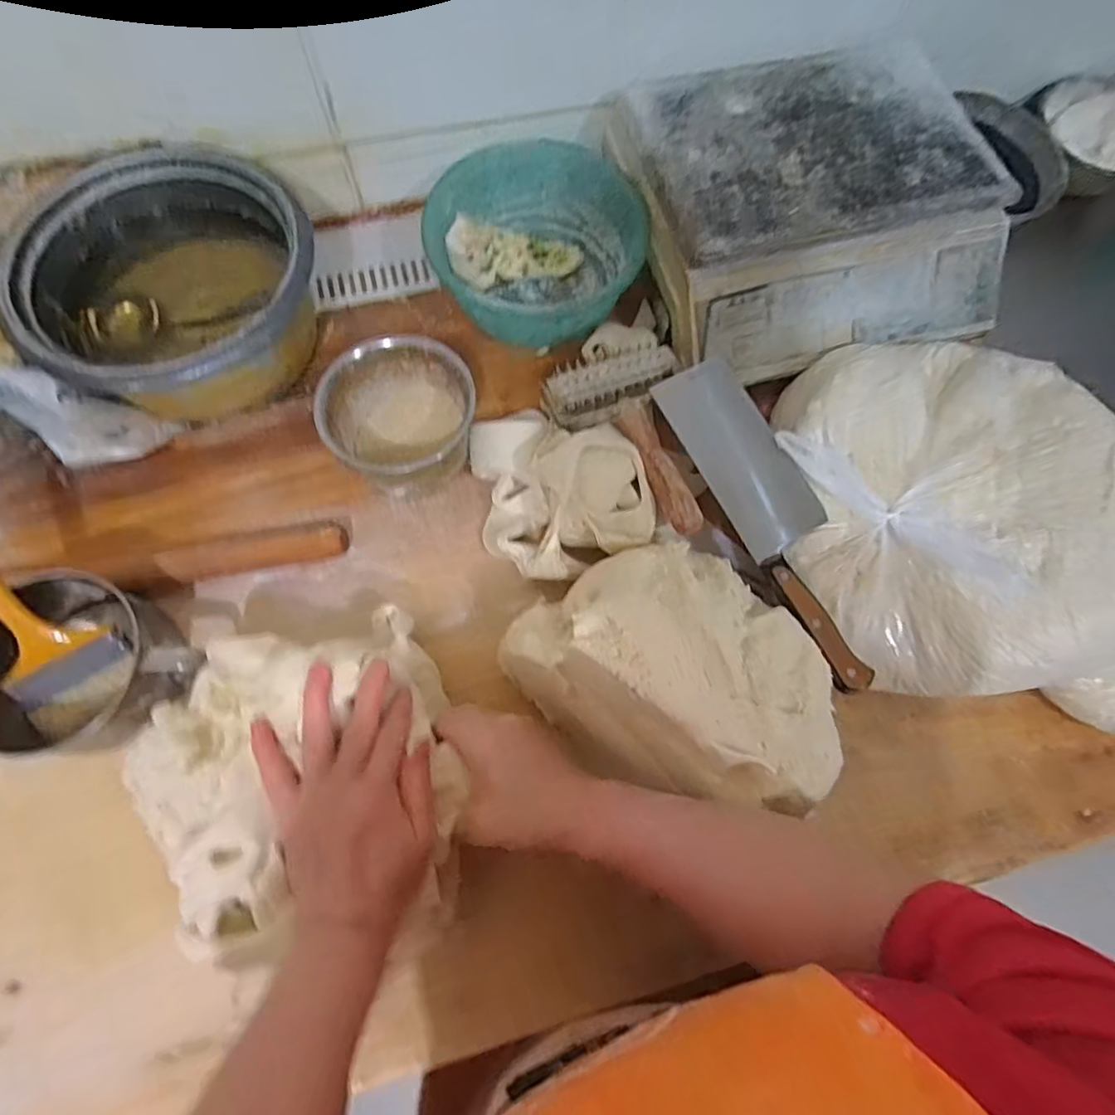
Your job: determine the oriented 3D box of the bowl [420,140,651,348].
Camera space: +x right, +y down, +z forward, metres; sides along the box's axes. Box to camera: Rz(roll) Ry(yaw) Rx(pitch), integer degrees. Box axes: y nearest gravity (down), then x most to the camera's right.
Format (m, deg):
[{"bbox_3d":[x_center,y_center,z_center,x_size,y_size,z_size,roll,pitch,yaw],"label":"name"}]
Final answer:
[{"bbox_3d":[-0.022,-0.312,0.603,0.199,0.081,0.184,1,72,-2],"label":"bowl"}]

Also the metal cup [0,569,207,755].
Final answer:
[{"bbox_3d":[-0.363,0.085,0.470,0.173,0.079,0.127,0,72,-2],"label":"metal cup"}]

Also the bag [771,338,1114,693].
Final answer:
[{"bbox_3d":[0.329,-0.044,0.486,0.258,0.111,0.322,-8,73,-5],"label":"bag"}]

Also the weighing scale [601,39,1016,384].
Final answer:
[{"bbox_3d":[0.242,-0.349,0.590,0.311,0.101,0.311,-11,73,-6],"label":"weighing scale"}]

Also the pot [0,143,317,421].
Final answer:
[{"bbox_3d":[-0.343,-0.243,0.546,0.248,0.094,0.251,1,72,-2],"label":"pot"}]

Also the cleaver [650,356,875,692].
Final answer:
[{"bbox_3d":[0.183,-0.036,0.505,0.072,0.029,0.291,-27,75,-10],"label":"cleaver"}]

